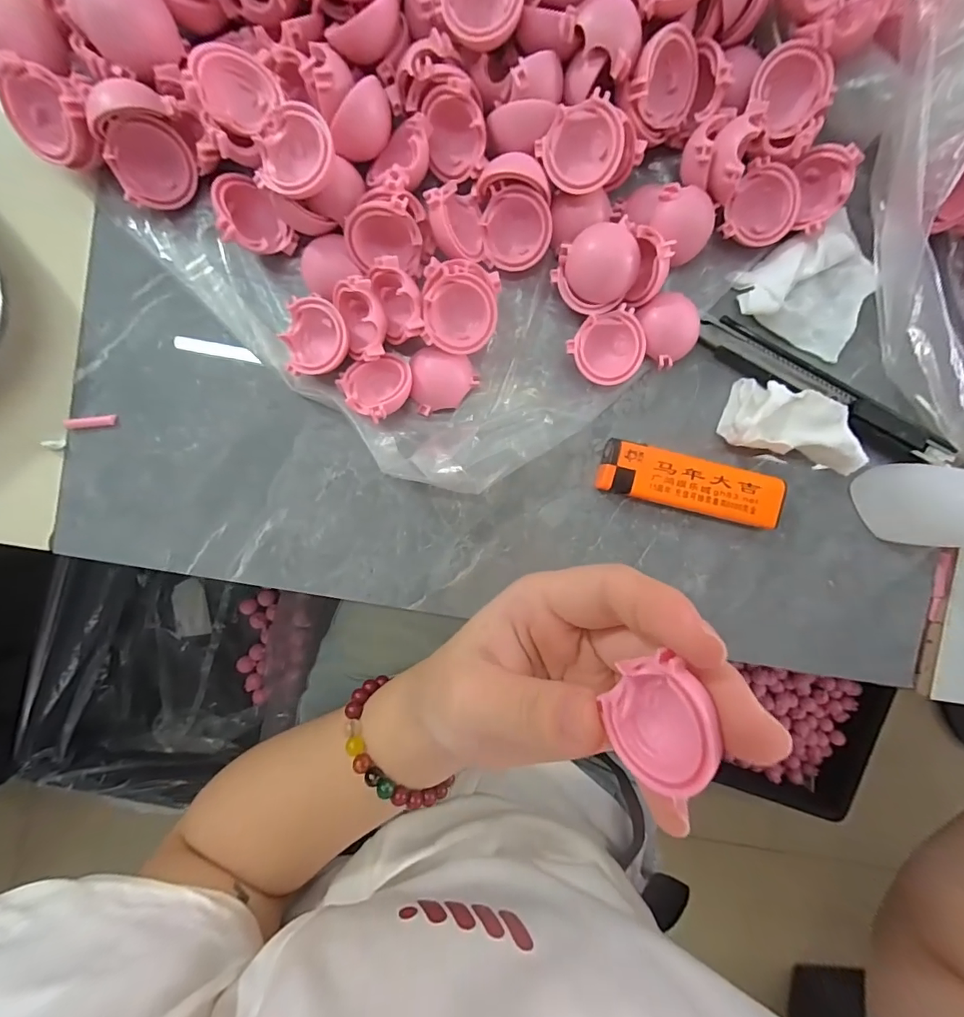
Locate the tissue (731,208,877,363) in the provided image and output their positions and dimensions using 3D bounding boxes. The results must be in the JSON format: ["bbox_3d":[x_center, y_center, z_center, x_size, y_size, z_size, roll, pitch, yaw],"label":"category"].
[{"bbox_3d":[0.144,-0.101,0.202,0.056,0.012,0.054,19,92,-5],"label":"tissue"}]

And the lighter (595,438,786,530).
[{"bbox_3d":[0.092,-0.011,0.206,0.081,0.014,0.023,13,92,-4],"label":"lighter"}]

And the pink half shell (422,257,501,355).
[{"bbox_3d":[-0.008,-0.080,0.186,0.029,0.014,0.033,3,93,-4],"label":"pink half shell"}]

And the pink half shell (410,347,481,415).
[{"bbox_3d":[-0.016,-0.054,0.194,0.027,0.011,0.025,0,93,-4],"label":"pink half shell"}]

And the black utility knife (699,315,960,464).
[{"bbox_3d":[0.155,-0.053,0.206,0.124,0.015,0.022,25,92,-5],"label":"black utility knife"}]

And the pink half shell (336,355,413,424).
[{"bbox_3d":[-0.043,-0.052,0.188,0.028,0.015,0.027,0,93,-4],"label":"pink half shell"}]

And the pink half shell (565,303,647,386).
[{"bbox_3d":[0.054,-0.068,0.196,0.030,0.011,0.029,0,93,-4],"label":"pink half shell"}]

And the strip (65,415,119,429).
[{"bbox_3d":[-0.167,-0.037,0.197,0.022,0.004,0.005,-5,94,-3],"label":"strip"}]

